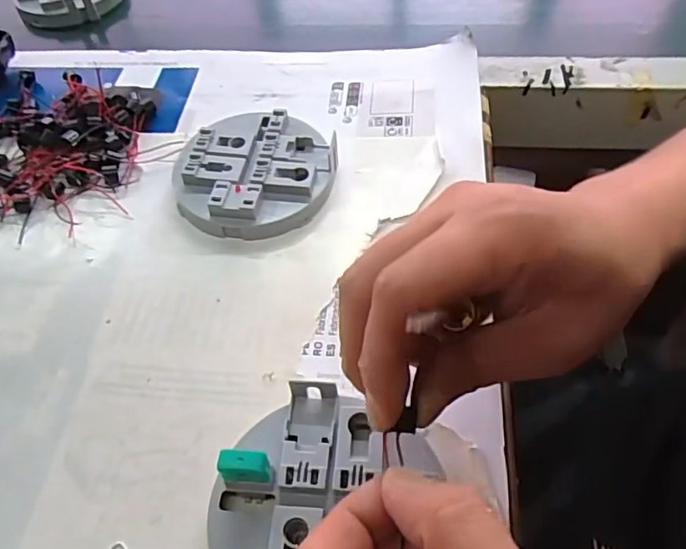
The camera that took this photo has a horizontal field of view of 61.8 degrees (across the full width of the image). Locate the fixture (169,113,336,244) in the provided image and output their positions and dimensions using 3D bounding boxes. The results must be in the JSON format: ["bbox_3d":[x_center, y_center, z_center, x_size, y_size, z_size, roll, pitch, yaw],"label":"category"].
[{"bbox_3d":[-0.056,-0.066,0.374,0.096,0.023,0.096,-1,54,2],"label":"fixture"}]

